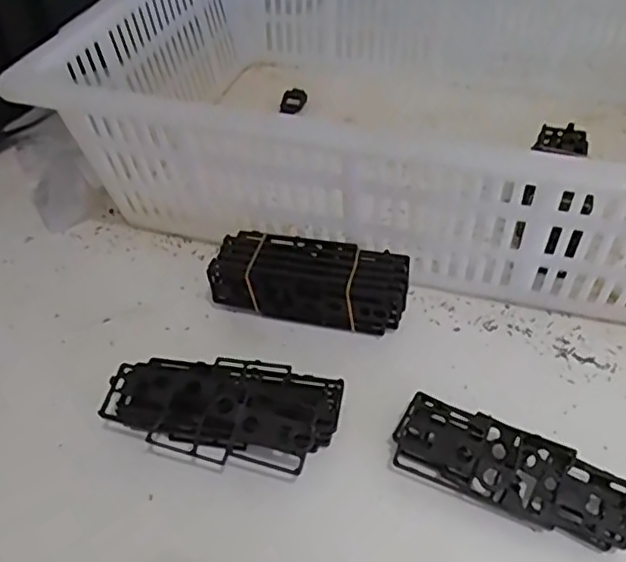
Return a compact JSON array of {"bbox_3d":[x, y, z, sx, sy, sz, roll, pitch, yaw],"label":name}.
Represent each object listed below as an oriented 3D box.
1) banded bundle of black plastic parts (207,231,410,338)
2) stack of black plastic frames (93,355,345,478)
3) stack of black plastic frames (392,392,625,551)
[{"bbox_3d":[-0.002,0.001,0.435,0.128,0.045,0.043,9,46,13],"label":"banded bundle of black plastic parts"},{"bbox_3d":[-0.052,0.076,0.374,0.128,0.034,0.062,8,45,12],"label":"stack of black plastic frames"},{"bbox_3d":[0.107,0.103,0.346,0.124,0.020,0.043,18,48,20],"label":"stack of black plastic frames"}]

